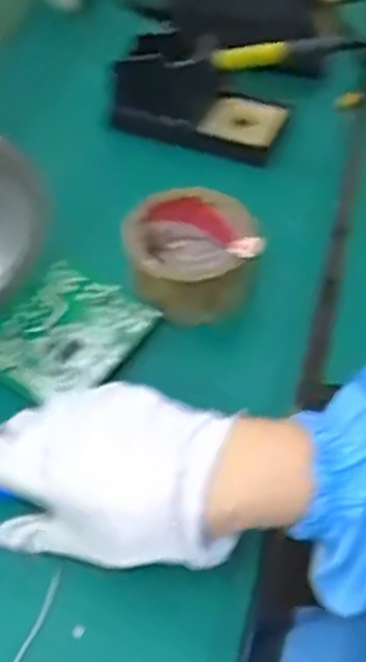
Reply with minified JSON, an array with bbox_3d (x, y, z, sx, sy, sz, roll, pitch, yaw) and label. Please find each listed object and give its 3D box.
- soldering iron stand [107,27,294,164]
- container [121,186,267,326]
[{"bbox_3d":[0.013,-0.203,0.652,0.145,0.061,0.077,16,52,16],"label":"soldering iron stand"},{"bbox_3d":[0.011,-0.055,0.531,0.085,0.058,0.077,9,51,11],"label":"container"}]

